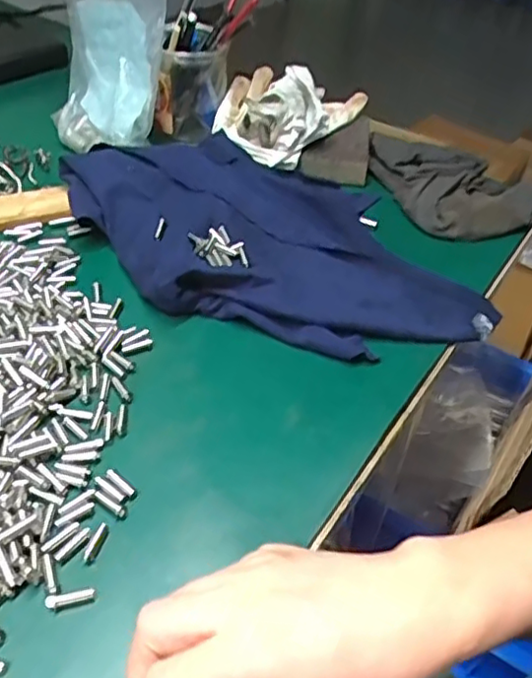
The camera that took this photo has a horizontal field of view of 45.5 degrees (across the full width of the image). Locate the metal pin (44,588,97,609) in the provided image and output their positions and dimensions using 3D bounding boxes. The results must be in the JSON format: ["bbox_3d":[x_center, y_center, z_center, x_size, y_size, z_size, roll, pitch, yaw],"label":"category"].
[{"bbox_3d":[-0.094,0.125,0.305,0.023,0.005,0.006,-9,46,-15],"label":"metal pin"}]

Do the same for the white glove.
[{"bbox_3d":[0.021,-0.231,0.631,0.136,0.054,0.134,13,44,7],"label":"white glove"}]

